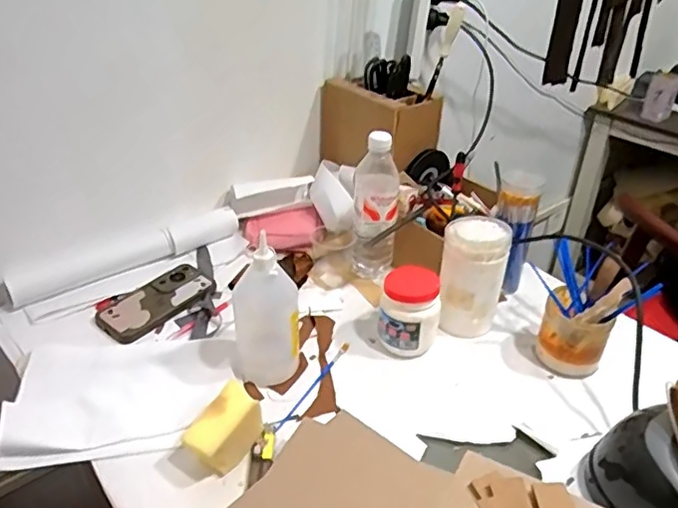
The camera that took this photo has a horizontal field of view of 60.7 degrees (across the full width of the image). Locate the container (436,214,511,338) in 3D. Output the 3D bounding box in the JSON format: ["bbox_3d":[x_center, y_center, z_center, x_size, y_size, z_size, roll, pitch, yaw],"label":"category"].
[{"bbox_3d":[0.181,0.033,0.789,0.084,0.158,0.074,8,34,11],"label":"container"}]

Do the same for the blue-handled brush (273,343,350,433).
[{"bbox_3d":[-0.030,0.161,0.720,0.010,0.004,0.169,18,36,24],"label":"blue-handled brush"}]

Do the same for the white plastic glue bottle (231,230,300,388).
[{"bbox_3d":[-0.090,0.071,0.696,0.083,0.196,0.049,3,33,3],"label":"white plastic glue bottle"}]

